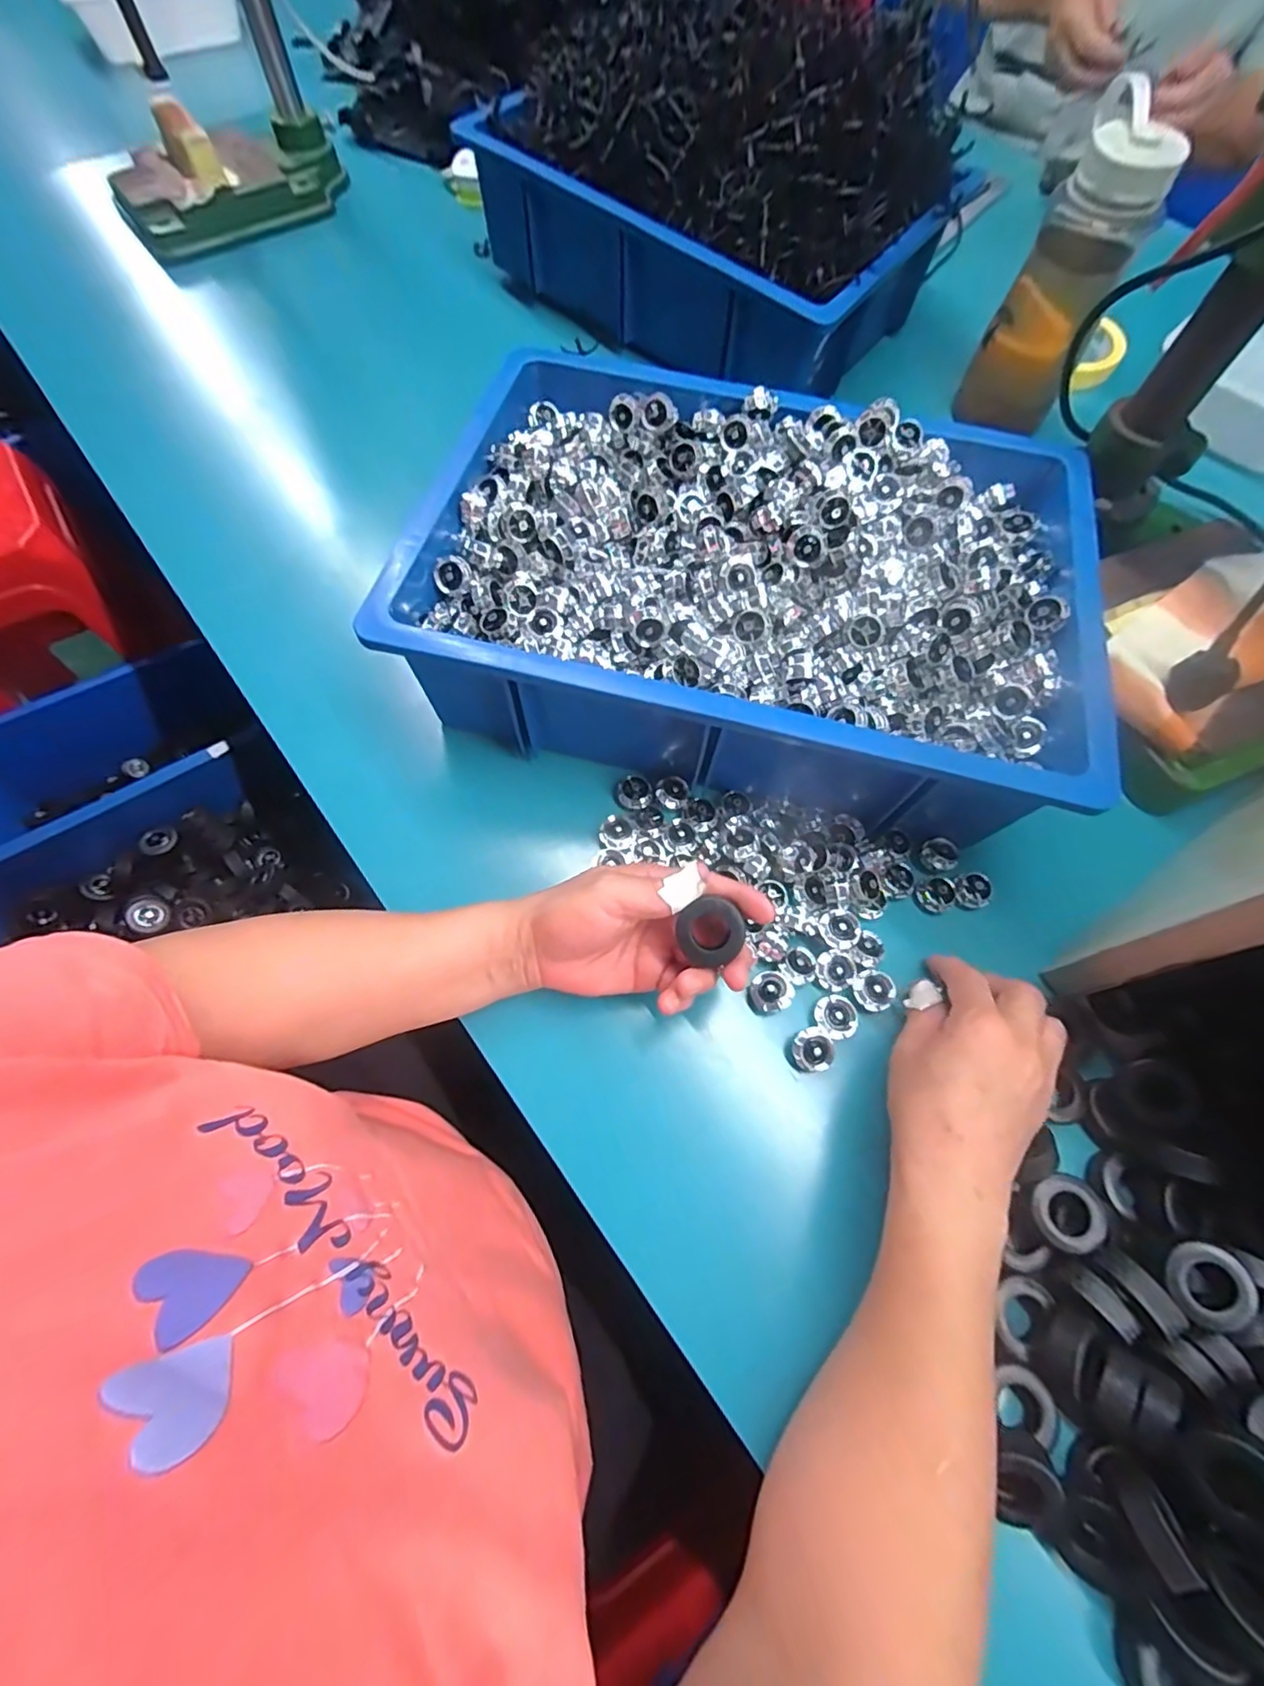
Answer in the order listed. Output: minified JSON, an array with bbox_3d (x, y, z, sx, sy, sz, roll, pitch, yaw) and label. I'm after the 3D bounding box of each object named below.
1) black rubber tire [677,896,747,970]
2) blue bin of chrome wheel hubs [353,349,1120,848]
[{"bbox_3d":[0.043,0.047,0.334,0.032,0.015,0.030,-37,86,5],"label":"black rubber tire"},{"bbox_3d":[0.088,-0.187,0.436,0.446,0.108,0.326,11,68,5],"label":"blue bin of chrome wheel hubs"}]

